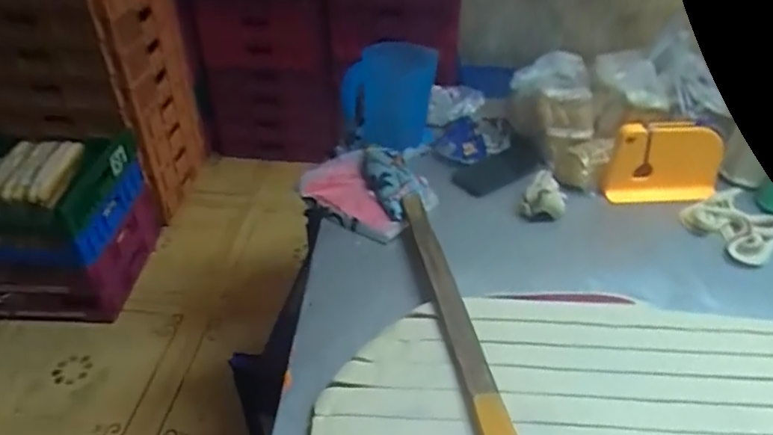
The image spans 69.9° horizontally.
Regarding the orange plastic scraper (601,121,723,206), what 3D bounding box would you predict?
[{"bbox_3d":[0.513,-0.098,1.009,0.217,0.152,0.045,0,30,-5],"label":"orange plastic scraper"}]

